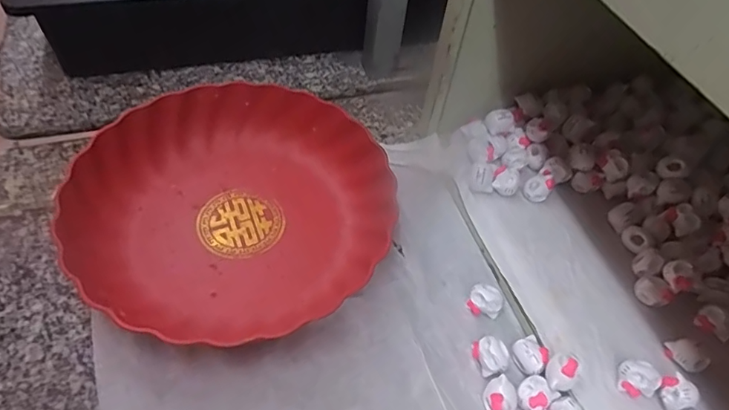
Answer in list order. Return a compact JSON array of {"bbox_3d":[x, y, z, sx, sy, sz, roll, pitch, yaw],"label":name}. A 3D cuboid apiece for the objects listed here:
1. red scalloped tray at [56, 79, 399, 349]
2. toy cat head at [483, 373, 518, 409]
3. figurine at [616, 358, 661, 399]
[{"bbox_3d":[-0.100,-0.007,0.408,0.239,0.042,0.230,4,52,-3],"label":"red scalloped tray"},{"bbox_3d":[0.093,0.131,0.341,0.021,0.014,0.023,3,52,-4],"label":"toy cat head"},{"bbox_3d":[0.185,0.118,0.340,0.024,0.017,0.021,2,52,-4],"label":"figurine"}]

